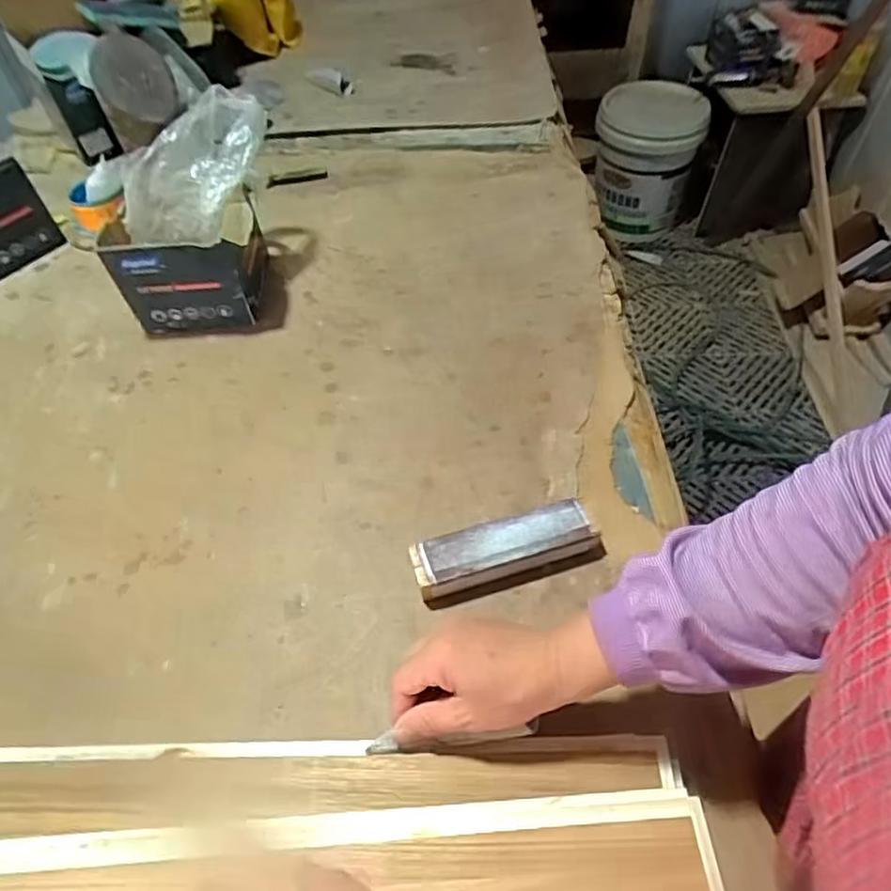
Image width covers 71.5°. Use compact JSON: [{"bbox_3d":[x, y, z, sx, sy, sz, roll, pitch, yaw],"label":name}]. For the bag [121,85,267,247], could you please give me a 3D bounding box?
[{"bbox_3d":[-0.261,-0.283,0.642,0.113,0.104,0.153,27,59,21],"label":"bag"}]

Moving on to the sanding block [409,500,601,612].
[{"bbox_3d":[0.051,0.090,0.516,0.152,0.037,0.050,-13,57,-7],"label":"sanding block"}]

